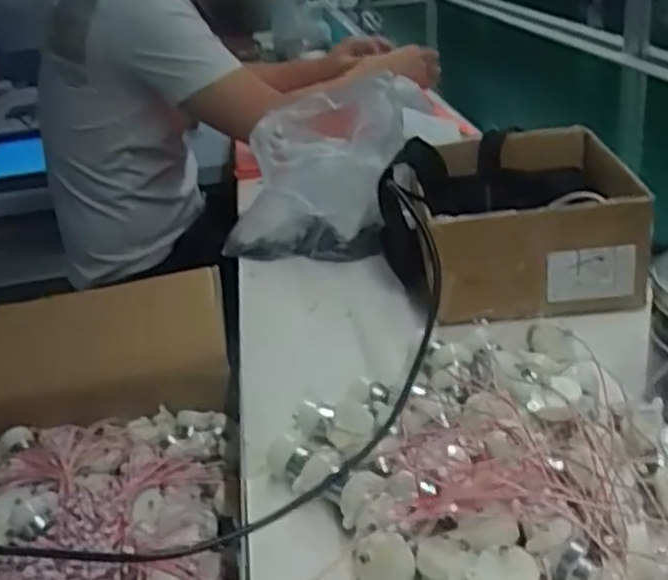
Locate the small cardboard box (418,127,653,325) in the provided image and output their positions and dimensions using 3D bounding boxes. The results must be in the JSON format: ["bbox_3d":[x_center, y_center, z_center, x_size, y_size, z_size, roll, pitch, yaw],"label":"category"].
[{"bbox_3d":[0.180,-0.067,0.754,0.182,0.106,0.203,-5,25,6],"label":"small cardboard box"}]

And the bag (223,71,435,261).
[{"bbox_3d":[-0.014,-0.124,0.880,0.230,0.167,0.171,-1,27,13],"label":"bag"}]

